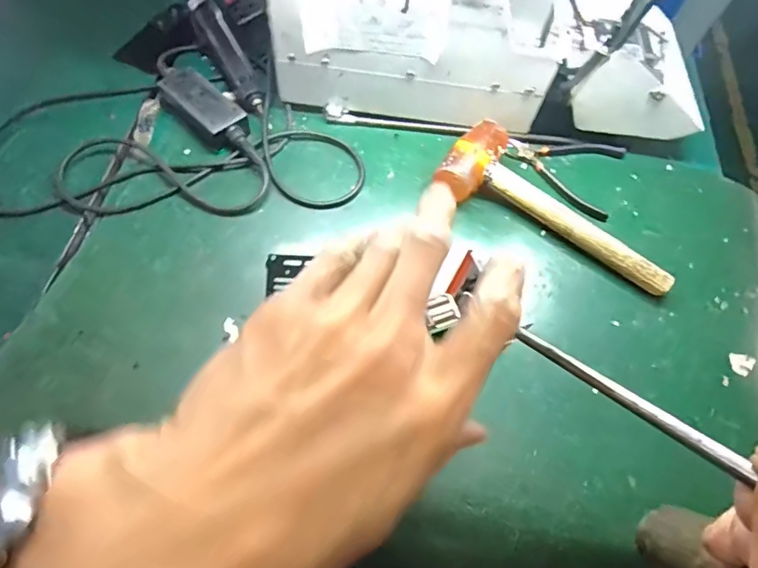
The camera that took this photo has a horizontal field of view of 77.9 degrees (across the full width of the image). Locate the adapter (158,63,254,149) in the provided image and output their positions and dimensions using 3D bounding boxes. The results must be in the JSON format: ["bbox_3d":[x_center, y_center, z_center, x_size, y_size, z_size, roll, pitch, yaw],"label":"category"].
[{"bbox_3d":[-0.210,-0.212,0.568,0.142,0.030,0.060,42,69,16],"label":"adapter"}]

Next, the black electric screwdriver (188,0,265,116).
[{"bbox_3d":[-0.197,-0.297,0.602,0.041,0.039,0.197,-26,68,-15],"label":"black electric screwdriver"}]

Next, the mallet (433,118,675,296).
[{"bbox_3d":[0.210,-0.092,0.535,0.281,0.050,0.105,28,66,11],"label":"mallet"}]

